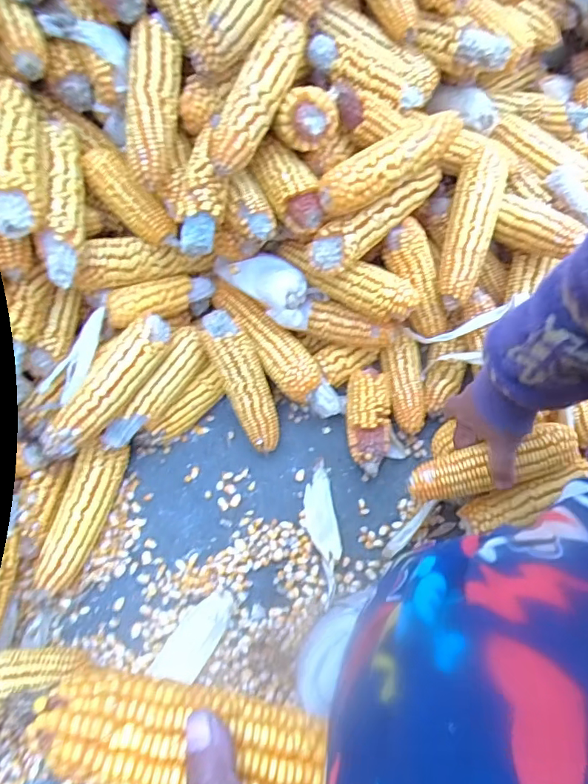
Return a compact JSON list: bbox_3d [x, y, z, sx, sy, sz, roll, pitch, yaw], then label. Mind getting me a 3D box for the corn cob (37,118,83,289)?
[{"bbox_3d":[-0.225,-0.186,0.492,0.041,0.032,0.170,-4,79,-1],"label":"corn cob"}]

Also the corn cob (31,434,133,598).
[{"bbox_3d":[-0.224,0.133,0.547,0.050,0.053,0.160,12,66,6],"label":"corn cob"}]

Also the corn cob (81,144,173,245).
[{"bbox_3d":[-0.176,-0.205,0.538,0.114,0.044,0.039,47,72,-8],"label":"corn cob"}]

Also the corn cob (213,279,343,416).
[{"bbox_3d":[-0.023,-0.049,0.603,0.051,0.049,0.203,-41,87,-16],"label":"corn cob"}]

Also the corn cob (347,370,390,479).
[{"bbox_3d":[0.087,0.033,0.603,0.049,0.050,0.125,-2,65,0],"label":"corn cob"}]

